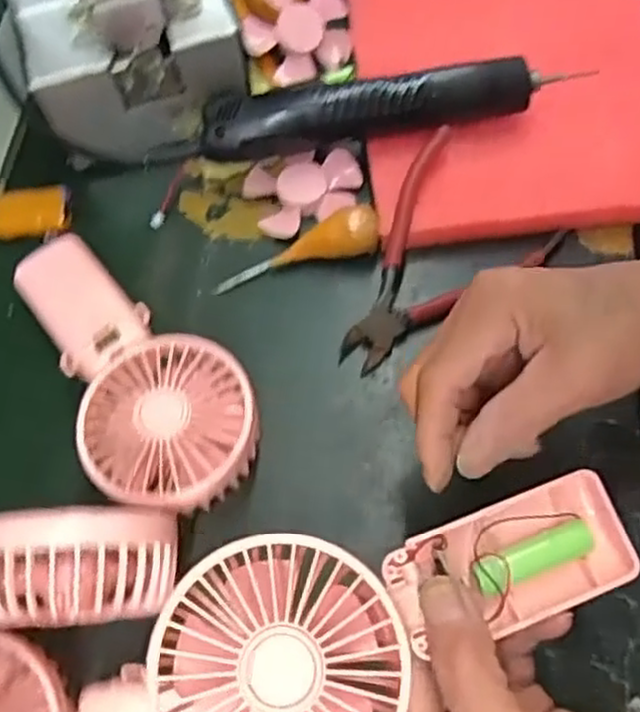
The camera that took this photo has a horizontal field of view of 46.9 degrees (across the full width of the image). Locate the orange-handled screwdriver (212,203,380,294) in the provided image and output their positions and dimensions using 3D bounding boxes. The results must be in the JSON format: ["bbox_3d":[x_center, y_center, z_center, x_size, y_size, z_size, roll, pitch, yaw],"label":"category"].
[{"bbox_3d":[-0.015,-0.063,0.449,0.105,0.021,0.024,-21,65,8],"label":"orange-handled screwdriver"}]

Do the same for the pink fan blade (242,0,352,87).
[{"bbox_3d":[-0.016,-0.224,0.507,0.071,0.010,0.070,-3,93,-5],"label":"pink fan blade"}]

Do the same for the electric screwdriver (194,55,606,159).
[{"bbox_3d":[0.041,-0.158,0.459,0.228,0.035,0.033,-8,65,1],"label":"electric screwdriver"}]

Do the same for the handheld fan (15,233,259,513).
[{"bbox_3d":[-0.103,0.006,0.404,0.084,0.047,0.184,-34,68,-13],"label":"handheld fan"}]

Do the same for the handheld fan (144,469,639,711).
[{"bbox_3d":[0.031,0.095,0.273,0.184,0.029,0.081,-16,65,-20],"label":"handheld fan"}]

